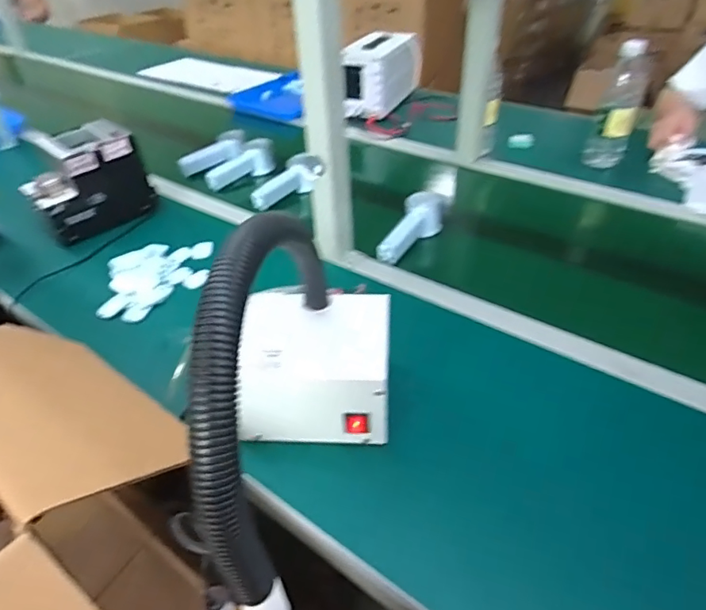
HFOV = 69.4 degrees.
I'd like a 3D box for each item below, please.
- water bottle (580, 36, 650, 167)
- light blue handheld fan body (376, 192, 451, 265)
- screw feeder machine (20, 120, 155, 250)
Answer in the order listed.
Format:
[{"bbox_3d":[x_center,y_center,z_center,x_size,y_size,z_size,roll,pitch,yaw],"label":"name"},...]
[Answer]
[{"bbox_3d":[0.503,-0.373,0.968,0.073,0.219,0.067,11,41,16],"label":"water bottle"},{"bbox_3d":[0.096,-0.127,0.828,0.063,0.045,0.163,19,43,24],"label":"light blue handheld fan body"},{"bbox_3d":[-0.472,-0.220,0.903,0.186,0.142,0.128,-33,48,-32],"label":"screw feeder machine"}]

